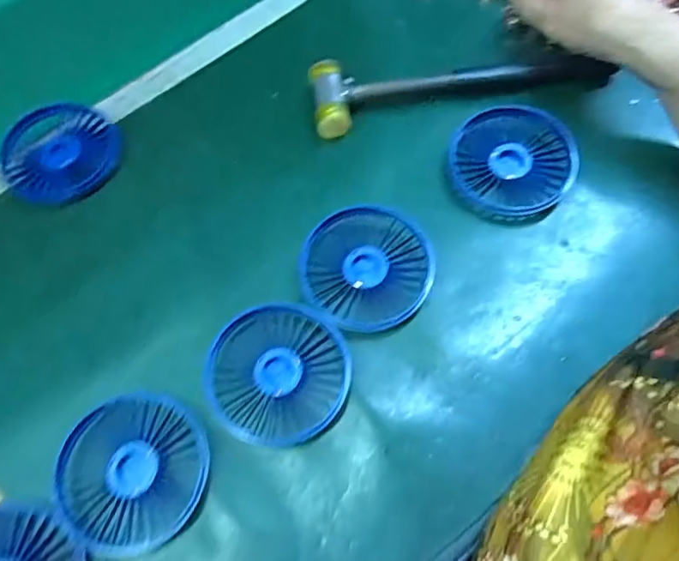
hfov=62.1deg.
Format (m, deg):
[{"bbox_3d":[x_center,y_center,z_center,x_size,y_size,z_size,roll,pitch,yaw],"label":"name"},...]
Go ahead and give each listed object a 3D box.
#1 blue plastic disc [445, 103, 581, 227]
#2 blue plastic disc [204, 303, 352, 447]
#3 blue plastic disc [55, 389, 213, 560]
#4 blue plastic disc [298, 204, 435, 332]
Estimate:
[{"bbox_3d":[0.126,-0.087,0.416,0.088,0.022,0.085,-1,64,2],"label":"blue plastic disc"},{"bbox_3d":[-0.038,0.058,0.354,0.086,0.009,0.084,-1,64,2],"label":"blue plastic disc"},{"bbox_3d":[-0.123,0.113,0.334,0.087,0.008,0.087,-1,64,2],"label":"blue plastic disc"},{"bbox_3d":[0.018,-0.009,0.382,0.084,0.016,0.086,-1,64,2],"label":"blue plastic disc"}]

